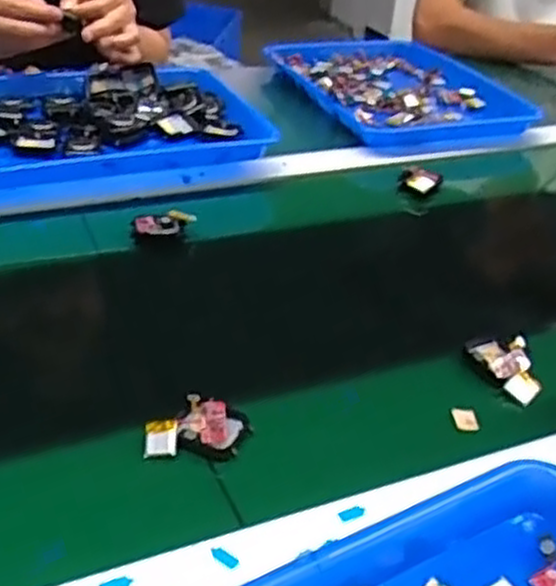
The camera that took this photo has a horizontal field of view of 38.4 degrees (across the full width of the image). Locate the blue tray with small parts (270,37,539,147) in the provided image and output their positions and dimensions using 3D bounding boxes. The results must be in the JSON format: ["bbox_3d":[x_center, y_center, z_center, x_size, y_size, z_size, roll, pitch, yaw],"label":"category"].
[{"bbox_3d":[0.149,-0.263,1.022,0.241,0.037,0.313,-12,38,-25],"label":"blue tray with small parts"}]

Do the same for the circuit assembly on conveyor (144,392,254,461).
[{"bbox_3d":[-0.049,0.082,0.491,0.063,0.016,0.041,3,34,-6],"label":"circuit assembly on conveyor"}]

